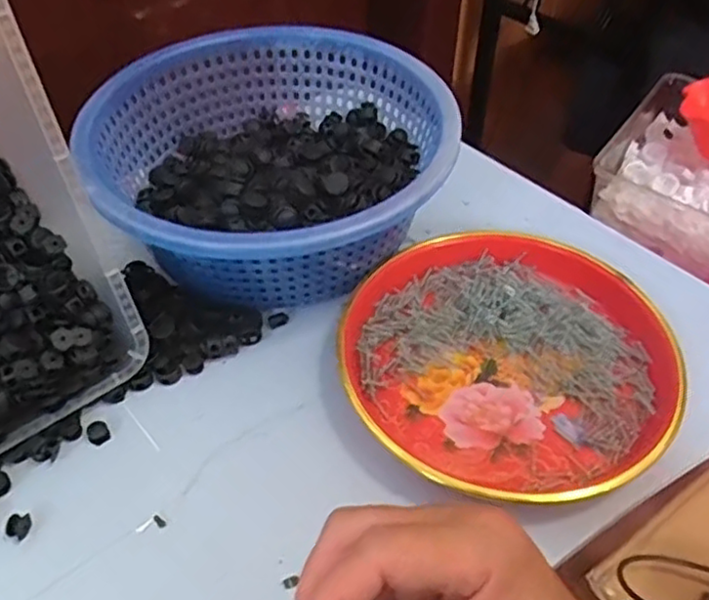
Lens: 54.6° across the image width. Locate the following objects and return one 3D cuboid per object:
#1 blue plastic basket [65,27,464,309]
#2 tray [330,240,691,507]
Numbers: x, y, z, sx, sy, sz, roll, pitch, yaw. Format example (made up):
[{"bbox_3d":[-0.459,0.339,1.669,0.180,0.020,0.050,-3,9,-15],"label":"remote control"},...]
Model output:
[{"bbox_3d":[-0.065,-0.106,0.542,0.264,0.099,0.263,0,46,-1],"label":"blue plastic basket"},{"bbox_3d":[0.102,0.036,0.464,0.216,0.026,0.210,0,46,-1],"label":"tray"}]

